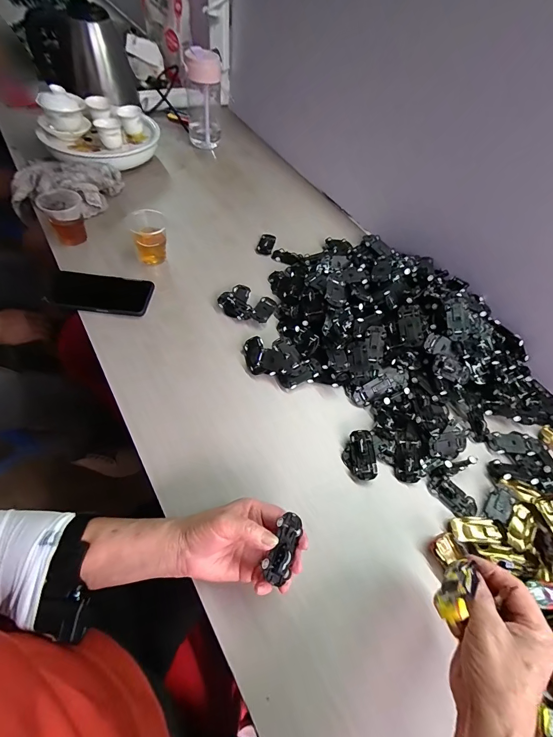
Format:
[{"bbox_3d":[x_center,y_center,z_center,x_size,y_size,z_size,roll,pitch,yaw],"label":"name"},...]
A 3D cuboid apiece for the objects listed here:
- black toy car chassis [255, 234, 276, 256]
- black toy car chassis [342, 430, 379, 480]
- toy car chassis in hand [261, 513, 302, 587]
[{"bbox_3d":[-0.020,-0.254,0.693,0.034,0.009,0.054,20,56,5],"label":"black toy car chassis"},{"bbox_3d":[0.112,0.116,0.455,0.041,0.023,0.064,0,56,-8],"label":"black toy car chassis"},{"bbox_3d":[0.007,0.177,0.337,0.025,0.010,0.062,21,60,10],"label":"toy car chassis in hand"}]

